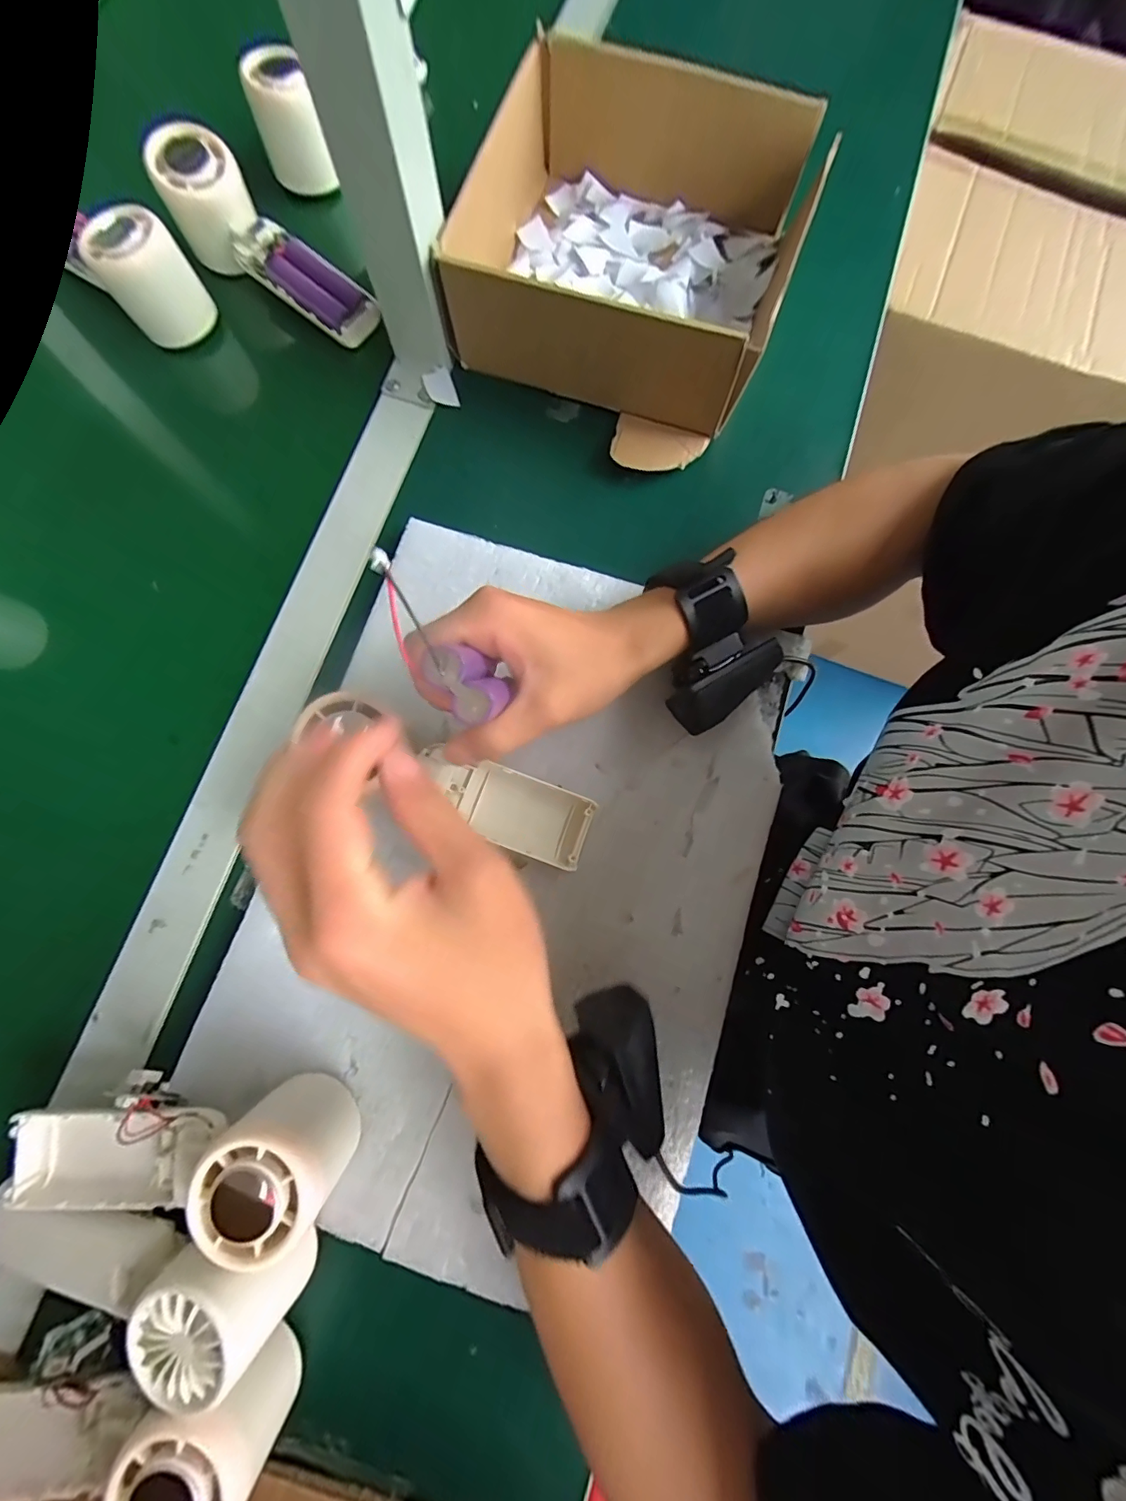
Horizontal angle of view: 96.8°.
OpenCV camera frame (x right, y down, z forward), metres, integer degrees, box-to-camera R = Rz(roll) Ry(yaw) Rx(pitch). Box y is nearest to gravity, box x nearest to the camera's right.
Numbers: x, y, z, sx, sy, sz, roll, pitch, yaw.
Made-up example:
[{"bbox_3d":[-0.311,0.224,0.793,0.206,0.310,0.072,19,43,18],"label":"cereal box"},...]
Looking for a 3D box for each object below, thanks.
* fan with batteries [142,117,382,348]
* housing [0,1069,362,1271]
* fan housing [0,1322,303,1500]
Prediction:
[{"bbox_3d":[-0.216,-0.370,0.373,0.171,0.047,0.050,36,80,-9],"label":"fan with batteries"},{"bbox_3d":[-0.189,0.196,0.244,0.173,0.059,0.063,2,79,0],"label":"housing"},{"bbox_3d":[-0.213,0.323,0.239,0.172,0.058,0.057,-12,79,9],"label":"fan housing"}]

